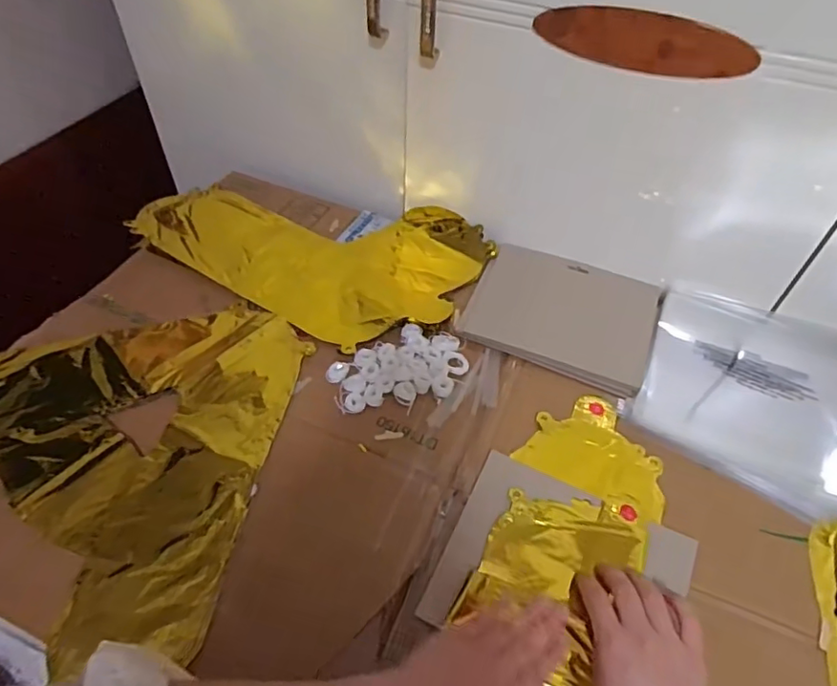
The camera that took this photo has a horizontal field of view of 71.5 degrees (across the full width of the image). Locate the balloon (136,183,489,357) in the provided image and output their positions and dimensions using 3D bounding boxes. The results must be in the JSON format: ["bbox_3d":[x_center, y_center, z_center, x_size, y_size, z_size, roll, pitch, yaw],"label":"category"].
[{"bbox_3d":[-0.139,-0.127,0.715,0.410,0.030,0.238,24,53,16],"label":"balloon"}]

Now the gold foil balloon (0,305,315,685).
[{"bbox_3d":[-0.314,0.079,0.534,0.354,0.008,0.329,10,50,4],"label":"gold foil balloon"}]

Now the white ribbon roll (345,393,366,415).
[{"bbox_3d":[-0.062,0.059,0.573,0.020,0.004,0.021,2,50,-2],"label":"white ribbon roll"}]

